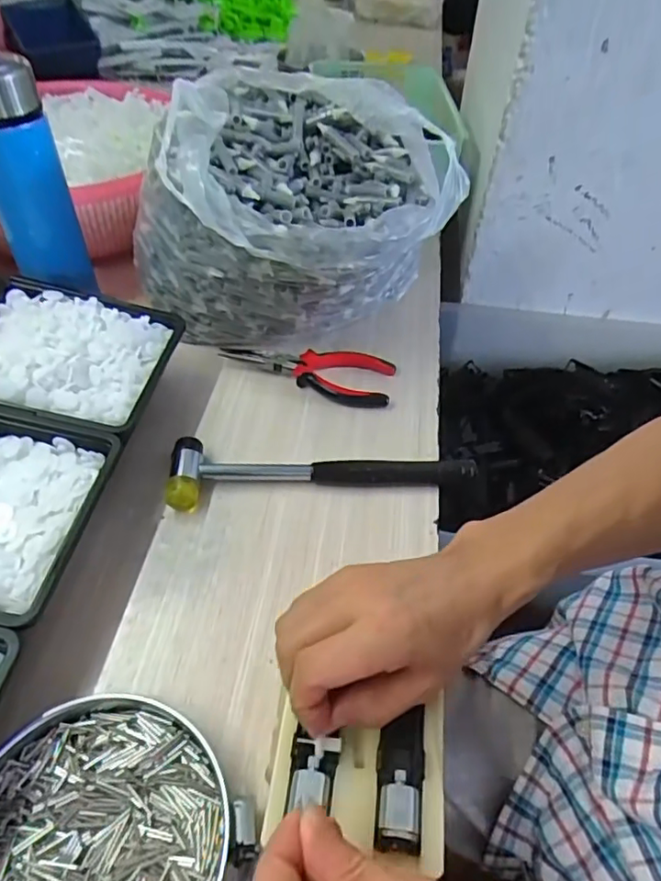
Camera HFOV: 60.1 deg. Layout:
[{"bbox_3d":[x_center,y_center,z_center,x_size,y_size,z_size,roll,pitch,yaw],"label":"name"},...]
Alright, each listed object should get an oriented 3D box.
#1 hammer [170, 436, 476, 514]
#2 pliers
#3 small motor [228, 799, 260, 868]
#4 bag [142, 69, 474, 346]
[{"bbox_3d":[-0.006,0.018,0.452,0.235,0.025,0.053,-5,48,-7],"label":"hammer"},{"bbox_3d":[-0.022,-0.068,0.529,0.158,0.016,0.062,10,48,7],"label":"pliers"},{"bbox_3d":[-0.043,0.197,0.287,0.014,0.011,0.027,0,47,-3],"label":"small motor"},{"bbox_3d":[-0.033,-0.195,0.523,0.233,0.183,0.235,-35,58,-30],"label":"bag"}]

